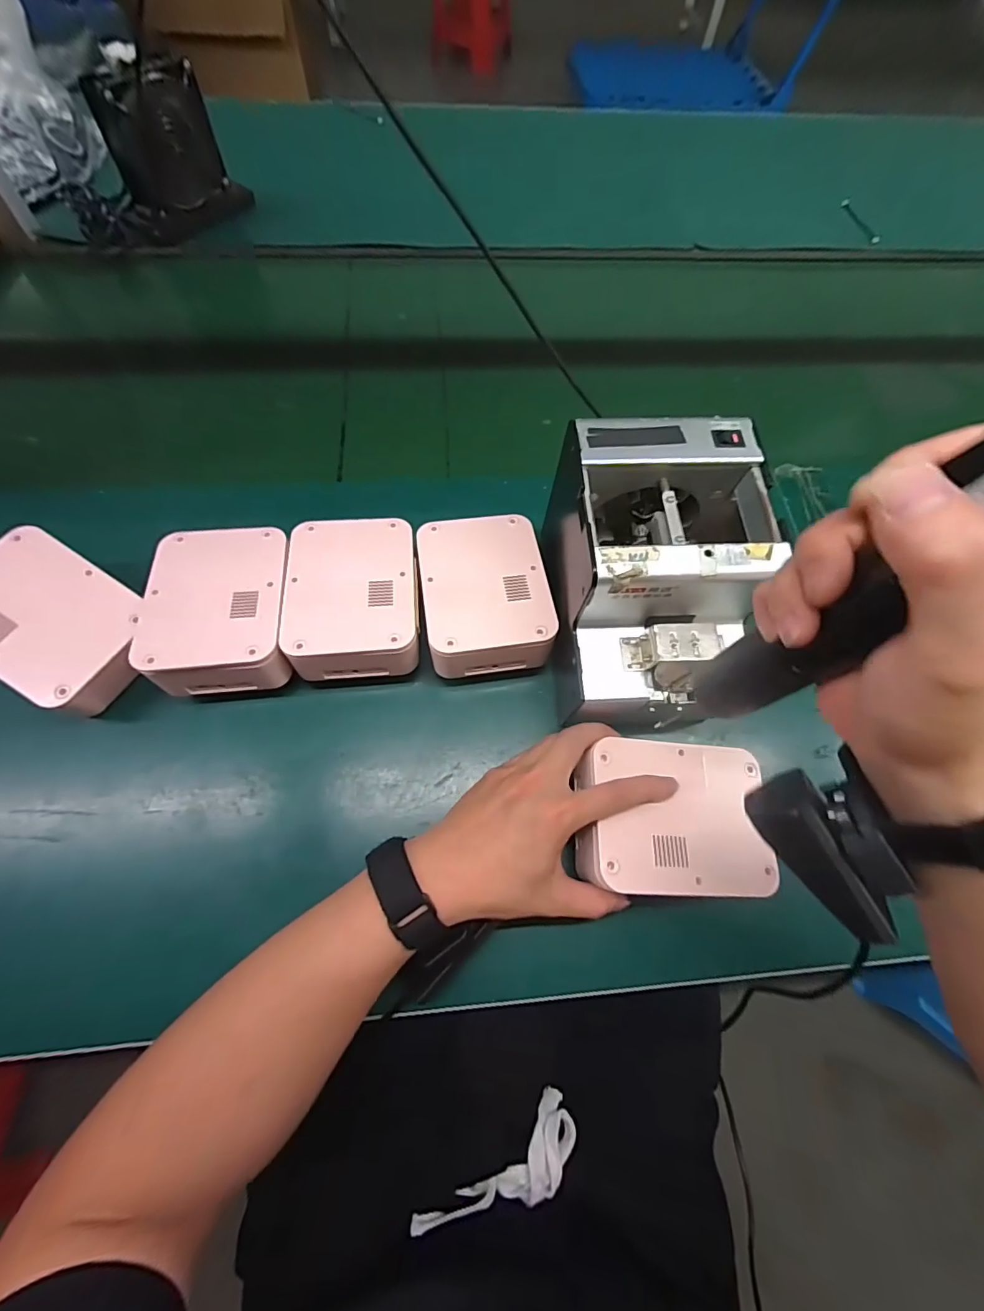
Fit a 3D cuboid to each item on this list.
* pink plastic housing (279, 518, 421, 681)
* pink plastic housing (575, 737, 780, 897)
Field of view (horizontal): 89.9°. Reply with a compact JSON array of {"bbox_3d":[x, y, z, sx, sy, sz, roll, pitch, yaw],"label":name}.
[{"bbox_3d":[-0.109,-0.049,0.395,0.100,0.037,0.133,-5,66,-4],"label":"pink plastic housing"},{"bbox_3d":[0.124,0.107,0.333,0.126,0.032,0.096,3,70,-2],"label":"pink plastic housing"}]

